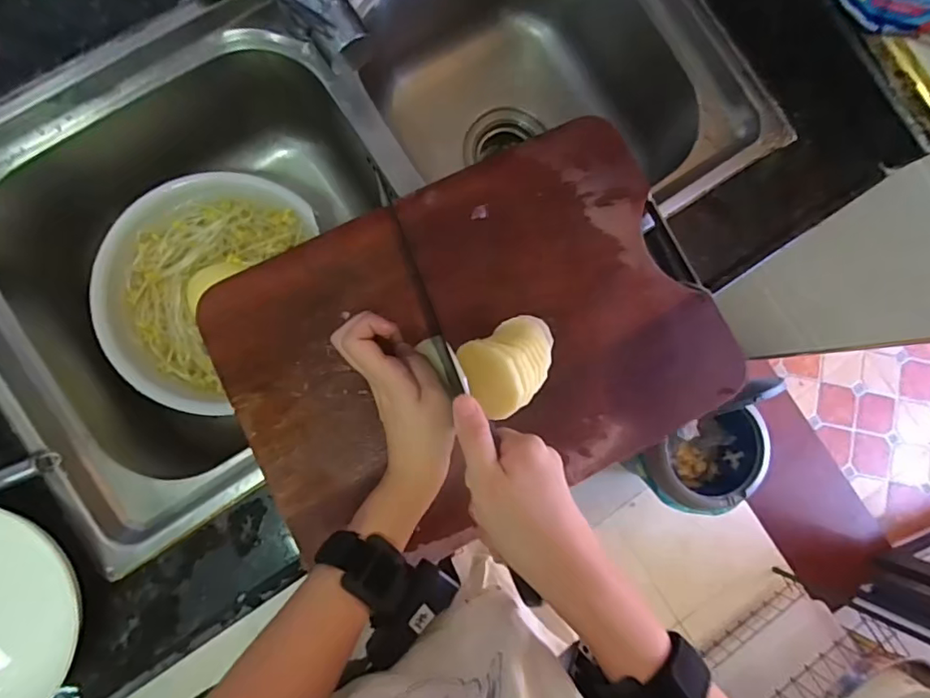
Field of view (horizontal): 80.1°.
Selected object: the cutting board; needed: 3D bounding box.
[{"bbox_3d":[0.011,-0.005,0.458,0.388,0.023,0.272,-27,88,-7],"label":"cutting board"}]

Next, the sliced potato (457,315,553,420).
[{"bbox_3d":[0.039,0.011,0.432,0.078,0.049,0.062,-30,89,-7],"label":"sliced potato"}]

